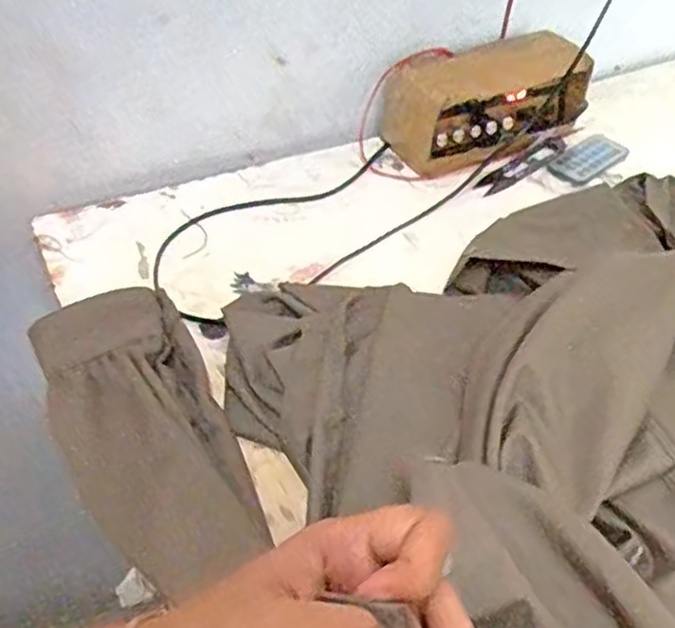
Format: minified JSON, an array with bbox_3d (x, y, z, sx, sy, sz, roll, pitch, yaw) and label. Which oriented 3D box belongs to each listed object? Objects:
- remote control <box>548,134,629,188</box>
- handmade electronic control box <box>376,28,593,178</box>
[{"bbox_3d":[0.234,-0.143,0.666,0.086,0.009,0.038,-31,55,-28],"label":"remote control"},{"bbox_3d":[0.137,-0.193,0.662,0.180,0.080,0.080,-22,51,-22],"label":"handmade electronic control box"}]

